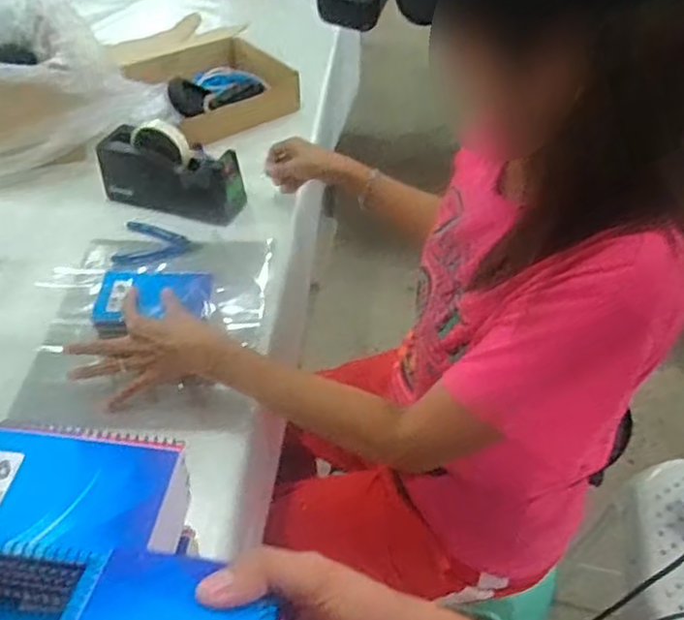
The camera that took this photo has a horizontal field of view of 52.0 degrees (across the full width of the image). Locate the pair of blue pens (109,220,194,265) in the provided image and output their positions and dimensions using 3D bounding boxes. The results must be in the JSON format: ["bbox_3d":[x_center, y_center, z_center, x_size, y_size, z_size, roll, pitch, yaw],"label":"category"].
[{"bbox_3d":[-0.261,-0.094,0.982,0.102,0.016,0.108,1,43,0],"label":"pair of blue pens"}]

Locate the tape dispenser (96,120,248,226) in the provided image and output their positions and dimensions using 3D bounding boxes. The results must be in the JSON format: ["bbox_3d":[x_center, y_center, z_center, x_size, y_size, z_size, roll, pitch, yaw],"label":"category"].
[{"bbox_3d":[-0.249,-0.202,1.014,0.216,0.100,0.068,16,45,15],"label":"tape dispenser"}]

